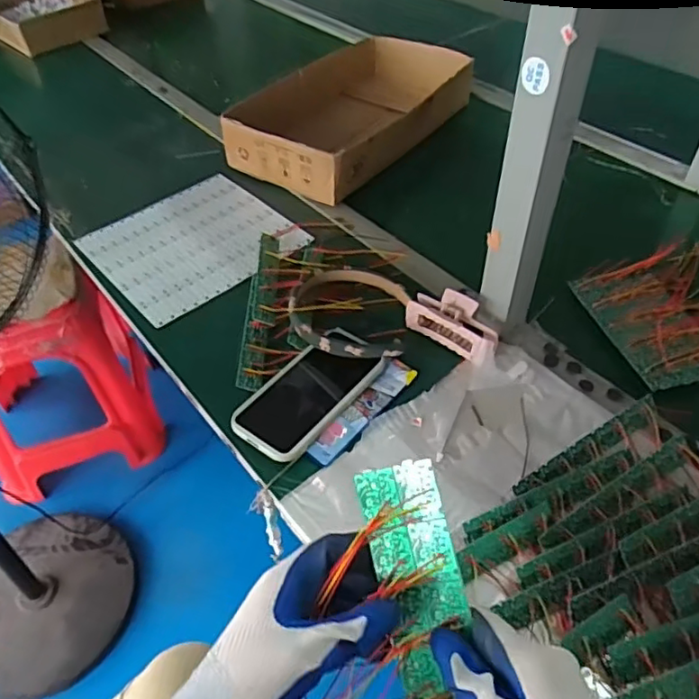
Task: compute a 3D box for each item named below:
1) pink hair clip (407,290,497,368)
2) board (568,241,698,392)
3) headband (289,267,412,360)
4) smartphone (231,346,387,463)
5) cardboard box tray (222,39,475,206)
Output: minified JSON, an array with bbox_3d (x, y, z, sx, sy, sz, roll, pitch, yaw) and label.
[{"bbox_3d":[0.113,-0.028,0.655,0.107,0.047,0.043,35,58,30],"label":"pink hair clip"},{"bbox_3d":[0.366,-0.045,0.674,0.172,0.029,0.181,-12,48,-8],"label":"board"},{"bbox_3d":[0.001,-0.040,0.678,0.128,0.039,0.137,-2,48,2],"label":"headband"},{"bbox_3d":[-0.044,0.046,0.615,0.085,0.016,0.154,27,55,25],"label":"smartphone"},{"bbox_3d":[0.013,-0.379,0.959,0.215,0.078,0.404,27,55,25],"label":"cardboard box tray"}]

